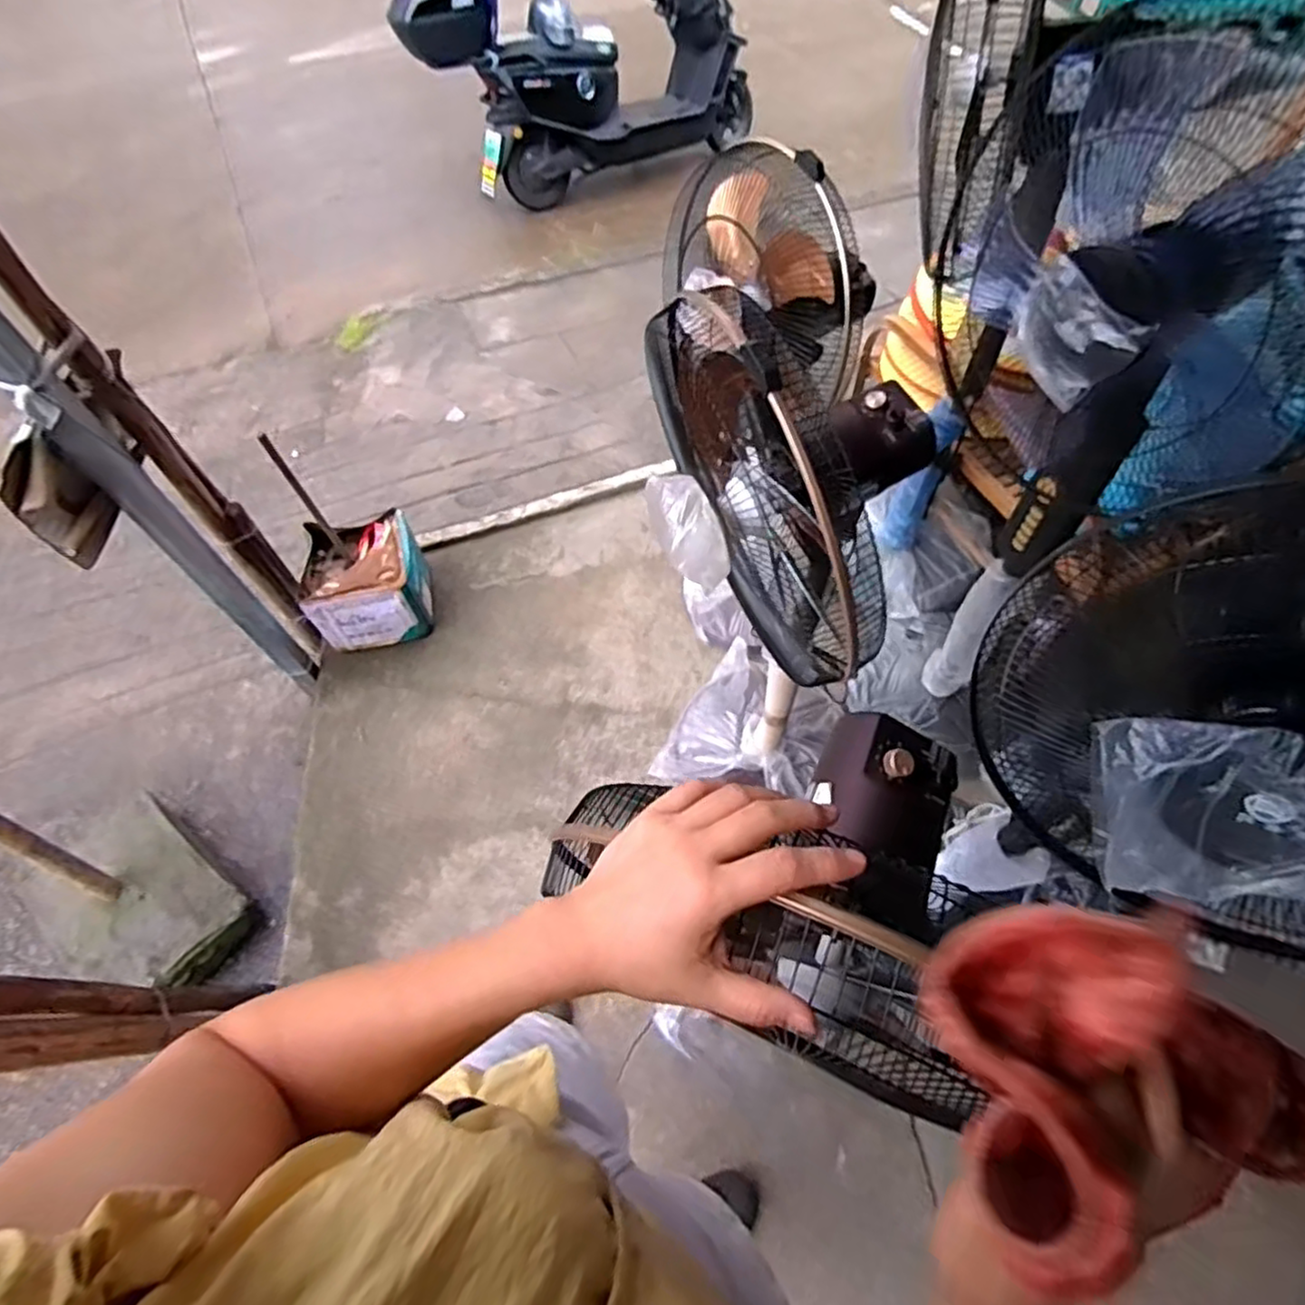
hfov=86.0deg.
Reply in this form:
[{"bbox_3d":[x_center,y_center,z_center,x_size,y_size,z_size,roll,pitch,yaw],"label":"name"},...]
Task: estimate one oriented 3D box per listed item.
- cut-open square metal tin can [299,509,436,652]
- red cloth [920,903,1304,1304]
[{"bbox_3d":[-0.665,-0.162,1.637,0.258,0.230,0.243,-18,64,-8],"label":"cut-open square metal tin can"},{"bbox_3d":[0.220,0.183,0.271,0.241,0.069,0.107,24,61,-21],"label":"red cloth"}]

